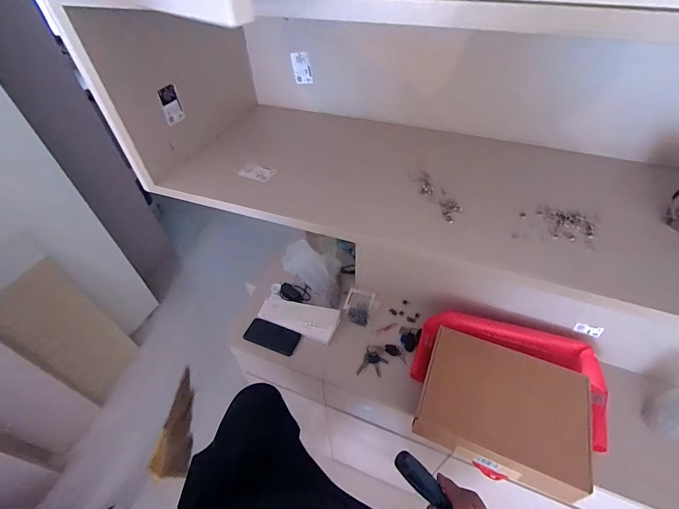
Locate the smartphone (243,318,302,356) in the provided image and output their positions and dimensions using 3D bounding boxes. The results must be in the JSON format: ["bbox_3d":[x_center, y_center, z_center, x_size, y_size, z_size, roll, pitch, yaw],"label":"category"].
[{"bbox_3d":[-0.199,0.241,0.994,0.164,0.014,0.071,15,74,18],"label":"smartphone"}]

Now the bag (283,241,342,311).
[{"bbox_3d":[-0.095,0.059,1.068,0.192,0.162,0.149,3,49,6],"label":"bag"}]

